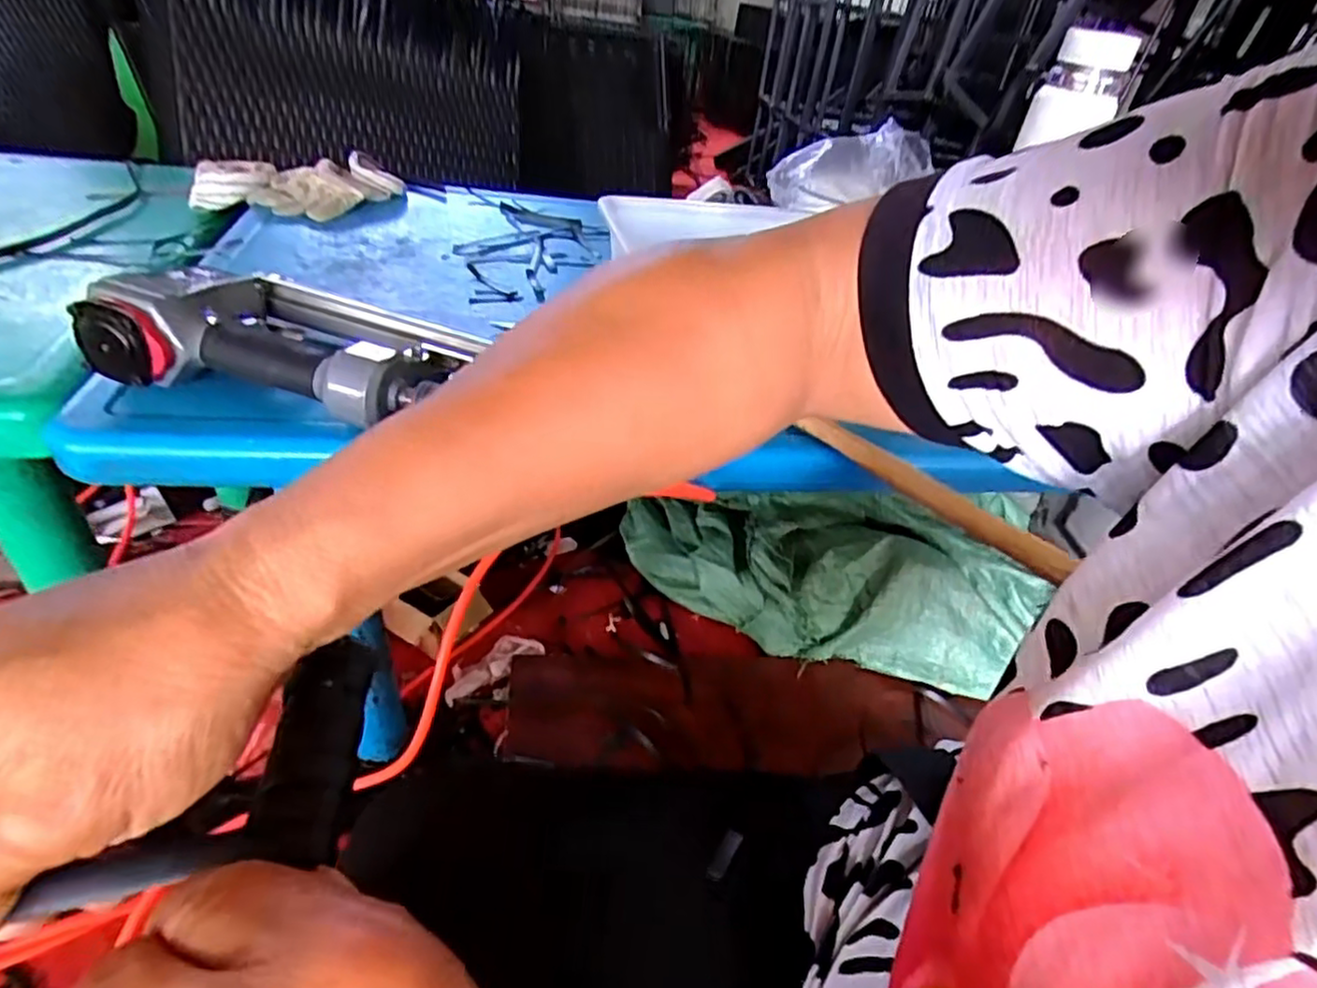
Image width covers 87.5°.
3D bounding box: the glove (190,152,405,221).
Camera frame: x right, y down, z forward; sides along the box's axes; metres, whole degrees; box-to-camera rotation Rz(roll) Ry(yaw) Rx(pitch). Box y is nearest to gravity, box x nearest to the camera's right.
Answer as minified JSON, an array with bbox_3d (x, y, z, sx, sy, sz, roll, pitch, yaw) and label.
[{"bbox_3d":[-0.418,-0.369,0.812,0.169,0.041,0.189,16,37,11],"label":"glove"}]

